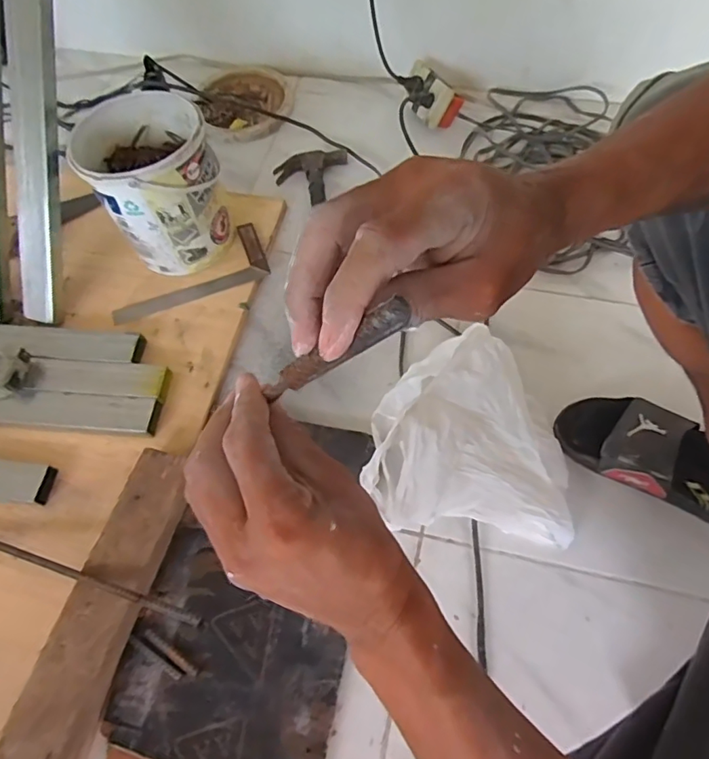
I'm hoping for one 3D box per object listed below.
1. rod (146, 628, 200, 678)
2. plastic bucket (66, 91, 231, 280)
[{"bbox_3d":[-0.213,0.316,0.606,0.079,0.004,0.010,30,69,16],"label":"rod"},{"bbox_3d":[-0.291,-0.290,0.798,0.170,0.206,0.173,-1,64,2],"label":"plastic bucket"}]

